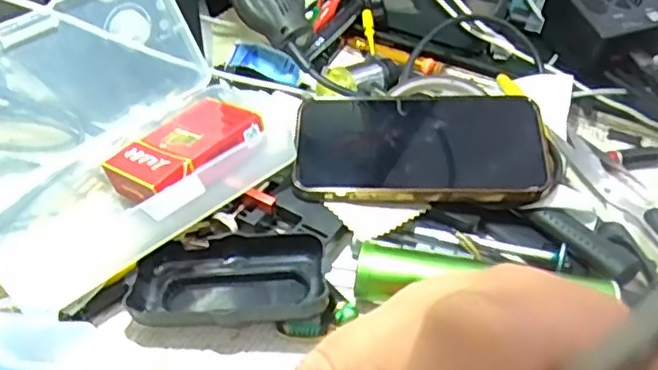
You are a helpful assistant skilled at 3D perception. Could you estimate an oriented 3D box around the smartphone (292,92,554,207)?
[{"bbox_3d":[0.061,-0.027,0.423,0.161,0.011,0.086,4,58,5],"label":"smartphone"}]

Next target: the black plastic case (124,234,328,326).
[{"bbox_3d":[-0.056,0.056,0.372,0.107,0.031,0.048,4,44,3],"label":"black plastic case"}]

